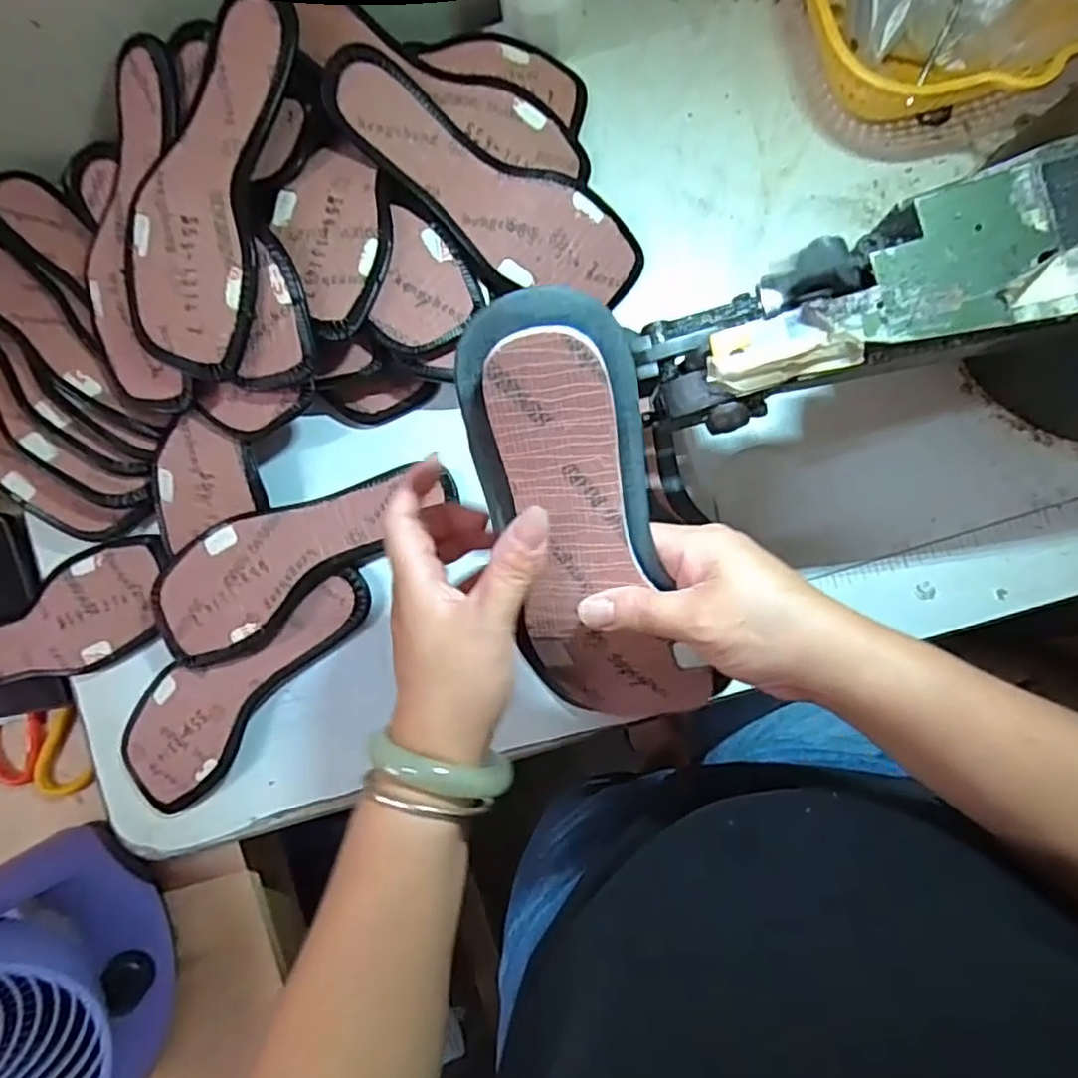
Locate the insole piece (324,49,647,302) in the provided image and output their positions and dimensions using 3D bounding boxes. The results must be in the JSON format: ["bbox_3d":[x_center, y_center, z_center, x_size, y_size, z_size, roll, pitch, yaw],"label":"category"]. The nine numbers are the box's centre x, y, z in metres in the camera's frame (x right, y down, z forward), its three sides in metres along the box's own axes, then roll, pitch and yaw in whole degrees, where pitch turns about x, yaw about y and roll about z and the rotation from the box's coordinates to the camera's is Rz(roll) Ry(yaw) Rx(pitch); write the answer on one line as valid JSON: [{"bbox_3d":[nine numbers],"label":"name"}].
[{"bbox_3d":[-0.036,-0.223,0.446,0.224,0.018,0.079,27,91,-13],"label":"insole piece"}]

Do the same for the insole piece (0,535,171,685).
[{"bbox_3d":[-0.373,0.071,0.515,0.223,0.018,0.079,-26,84,11],"label":"insole piece"}]

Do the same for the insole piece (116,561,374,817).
[{"bbox_3d":[-0.222,0.100,0.486,0.077,0.011,0.224,42,96,5],"label":"insole piece"}]

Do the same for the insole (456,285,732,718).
[{"bbox_3d":[0.023,0.002,0.324,0.083,0.021,0.230,-11,118,8],"label":"insole"}]

